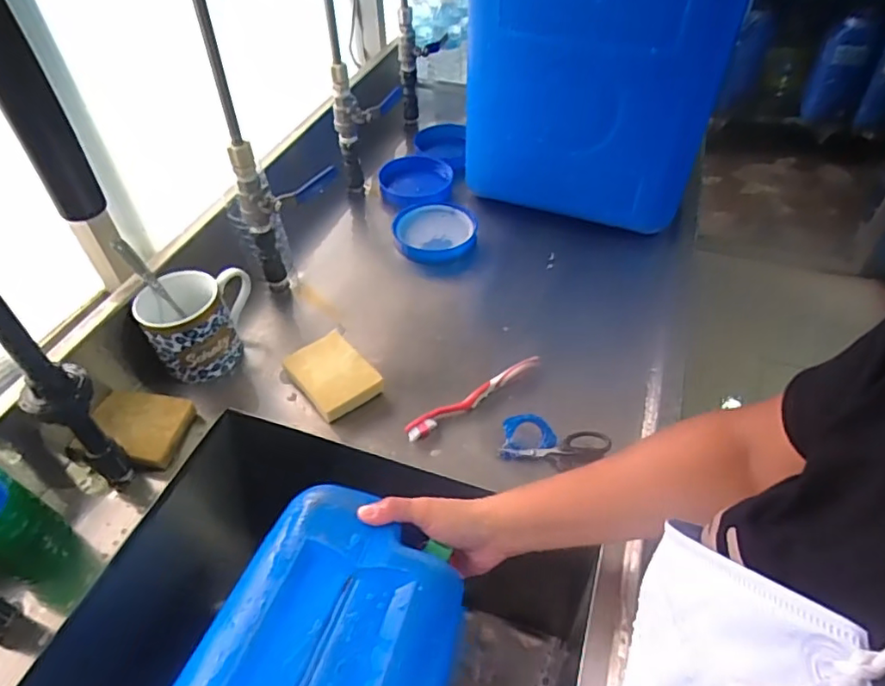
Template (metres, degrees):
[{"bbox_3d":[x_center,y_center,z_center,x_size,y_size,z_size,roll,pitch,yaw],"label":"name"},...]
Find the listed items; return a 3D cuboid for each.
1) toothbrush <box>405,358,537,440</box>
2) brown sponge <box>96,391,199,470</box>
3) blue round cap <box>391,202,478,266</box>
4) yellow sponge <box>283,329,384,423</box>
[{"bbox_3d":[0.038,0.058,0.650,0.186,0.017,0.020,-29,52,-23],"label":"toothbrush"},{"bbox_3d":[-0.325,0.088,0.610,0.094,0.028,0.076,6,47,8],"label":"brown sponge"},{"bbox_3d":[-0.011,-0.164,0.842,0.120,0.023,0.121,-1,46,1],"label":"blue round cap"},{"bbox_3d":[-0.125,0.040,0.659,0.078,0.035,0.100,-29,52,-23],"label":"yellow sponge"}]

